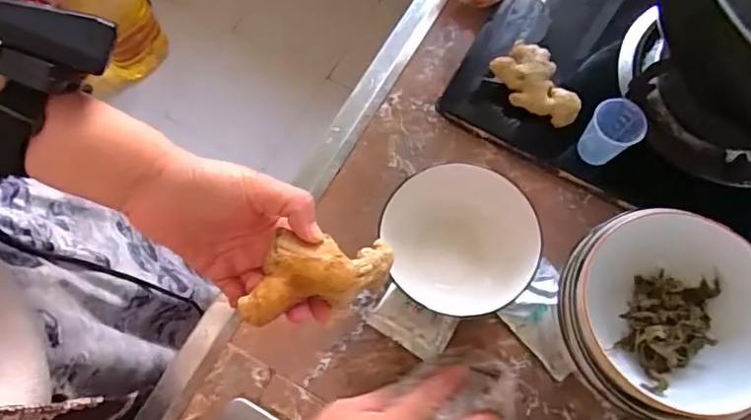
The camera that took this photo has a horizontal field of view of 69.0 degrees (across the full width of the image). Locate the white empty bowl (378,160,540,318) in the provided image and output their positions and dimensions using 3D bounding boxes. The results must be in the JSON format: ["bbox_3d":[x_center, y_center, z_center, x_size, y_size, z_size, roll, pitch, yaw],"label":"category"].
[{"bbox_3d":[0.074,0.026,0.461,0.122,0.063,0.118,0,71,0],"label":"white empty bowl"}]

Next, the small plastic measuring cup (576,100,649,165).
[{"bbox_3d":[0.209,-0.068,0.488,0.041,0.062,0.034,34,74,11],"label":"small plastic measuring cup"}]

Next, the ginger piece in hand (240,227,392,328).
[{"bbox_3d":[-0.035,0.037,0.338,0.096,0.023,0.044,-11,71,-22],"label":"ginger piece in hand"}]

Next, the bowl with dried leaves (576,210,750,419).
[{"bbox_3d":[0.207,0.076,0.401,0.130,0.078,0.131,0,71,0],"label":"bowl with dried leaves"}]

